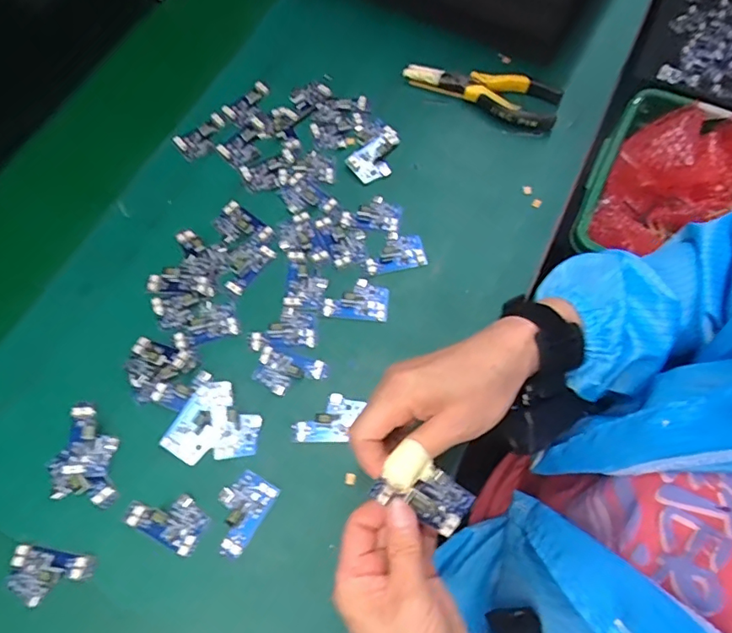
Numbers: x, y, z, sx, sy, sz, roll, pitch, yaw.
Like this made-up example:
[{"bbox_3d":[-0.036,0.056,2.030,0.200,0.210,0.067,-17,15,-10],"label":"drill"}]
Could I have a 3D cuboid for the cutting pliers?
[{"bbox_3d":[0.117,-0.227,0.536,0.160,0.026,0.055,12,67,6],"label":"cutting pliers"}]

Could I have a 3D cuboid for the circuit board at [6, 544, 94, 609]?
[{"bbox_3d":[-0.228,0.187,0.373,0.057,0.004,0.035,8,67,4],"label":"circuit board"}]

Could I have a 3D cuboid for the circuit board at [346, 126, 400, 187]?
[{"bbox_3d":[0.013,-0.159,0.513,0.038,0.006,0.062,41,73,16],"label":"circuit board"}]

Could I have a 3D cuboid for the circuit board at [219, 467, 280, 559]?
[{"bbox_3d":[-0.095,0.145,0.387,0.038,0.008,0.056,28,70,12],"label":"circuit board"}]

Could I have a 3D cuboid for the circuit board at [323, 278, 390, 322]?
[{"bbox_3d":[-0.008,-0.016,0.456,0.054,0.004,0.036,5,67,3],"label":"circuit board"}]

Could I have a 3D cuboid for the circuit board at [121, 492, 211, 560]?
[{"bbox_3d":[-0.148,0.149,0.388,0.059,0.006,0.035,24,69,11],"label":"circuit board"}]

